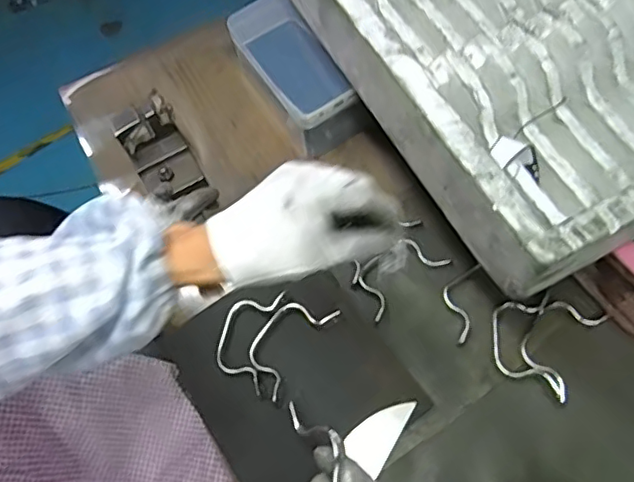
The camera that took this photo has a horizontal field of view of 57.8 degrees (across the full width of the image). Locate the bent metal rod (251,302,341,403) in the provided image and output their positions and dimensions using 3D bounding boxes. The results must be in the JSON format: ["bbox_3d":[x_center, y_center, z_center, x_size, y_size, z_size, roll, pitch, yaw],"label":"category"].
[{"bbox_3d":[-0.029,0.093,0.540,0.051,0.008,0.097,34,70,18],"label":"bent metal rod"}]

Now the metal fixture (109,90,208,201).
[{"bbox_3d":[-0.171,-0.098,0.617,0.065,0.059,0.095,-26,65,-9],"label":"metal fixture"}]

